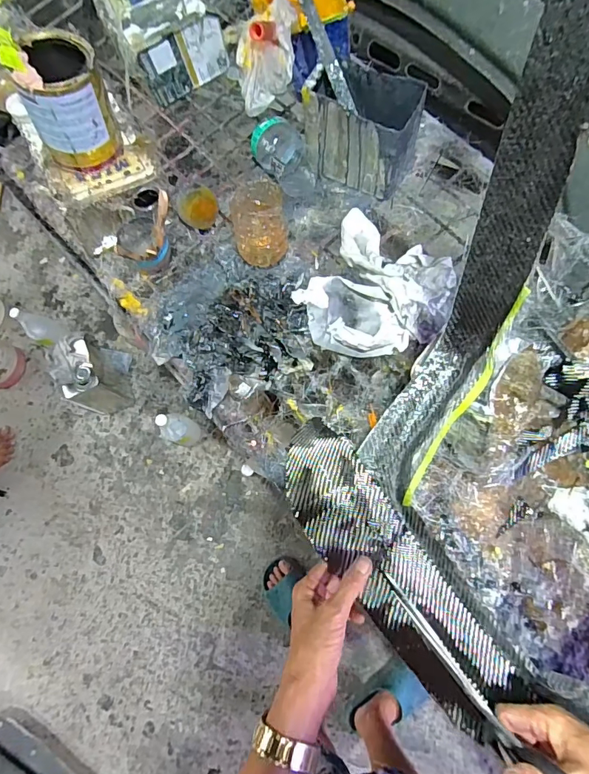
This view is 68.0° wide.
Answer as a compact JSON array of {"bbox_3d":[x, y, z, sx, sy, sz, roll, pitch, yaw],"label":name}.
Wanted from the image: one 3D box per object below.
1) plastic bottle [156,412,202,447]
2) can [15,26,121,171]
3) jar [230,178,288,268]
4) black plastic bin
[{"bbox_3d":[-0.330,0.119,1.252,0.075,0.249,0.087,17,76,9],"label":"plastic bottle"},{"bbox_3d":[-0.294,-0.369,0.577,0.113,0.137,0.089,-27,74,-3],"label":"can"},{"bbox_3d":[-0.052,-0.241,0.646,0.079,0.096,0.088,-3,74,4],"label":"jar"},{"bbox_3d":[0.101,-0.392,0.672,0.166,0.123,0.109,26,78,11],"label":"black plastic bin"}]

